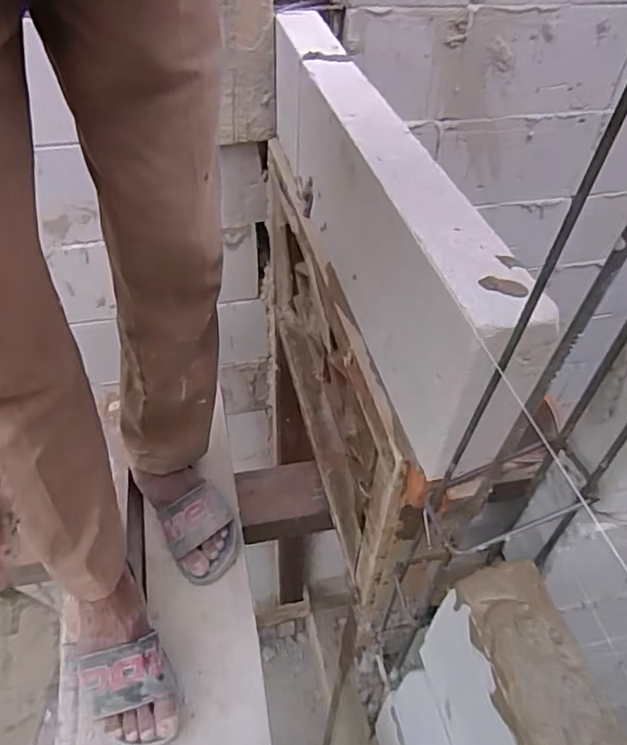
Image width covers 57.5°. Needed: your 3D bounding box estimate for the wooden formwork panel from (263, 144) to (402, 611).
[{"bbox_3d":[0.010,-0.051,0.959,0.049,0.386,0.742,-8,47,-11],"label":"wooden formwork panel"}]

